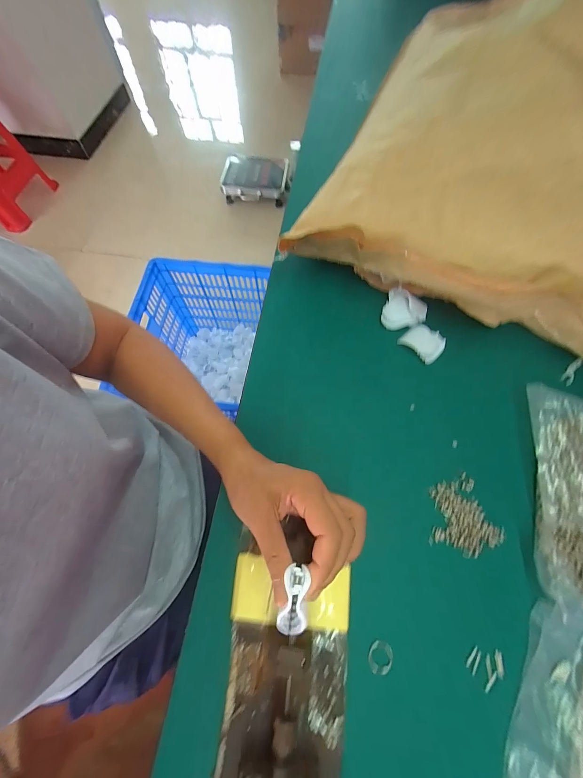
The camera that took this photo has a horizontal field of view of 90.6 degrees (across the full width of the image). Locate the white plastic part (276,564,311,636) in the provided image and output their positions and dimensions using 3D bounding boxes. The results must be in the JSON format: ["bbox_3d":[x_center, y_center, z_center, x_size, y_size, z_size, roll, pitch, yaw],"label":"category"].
[{"bbox_3d":[0.002,0.151,0.206,0.019,0.011,0.043,8,79,5],"label":"white plastic part"}]

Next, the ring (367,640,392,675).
[{"bbox_3d":[0.080,0.242,0.261,0.020,0.008,0.024,8,66,5],"label":"ring"}]

